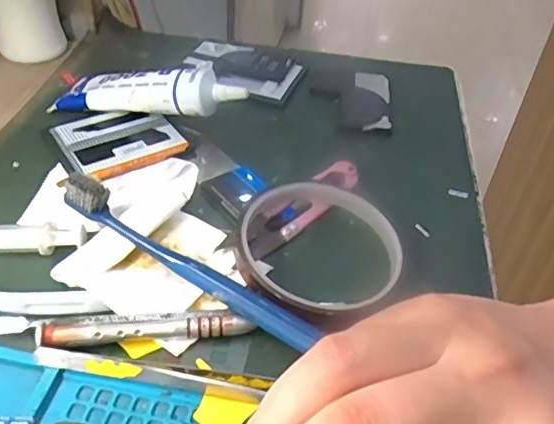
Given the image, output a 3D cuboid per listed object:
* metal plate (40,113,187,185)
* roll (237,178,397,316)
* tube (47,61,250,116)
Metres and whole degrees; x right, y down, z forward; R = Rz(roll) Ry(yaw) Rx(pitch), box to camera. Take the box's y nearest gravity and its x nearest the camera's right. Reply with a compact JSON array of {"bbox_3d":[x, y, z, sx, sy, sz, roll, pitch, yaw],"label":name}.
[{"bbox_3d":[-0.102,-0.047,0.351,0.074,0.007,0.063,-23,49,-28],"label":"metal plate"},{"bbox_3d":[0.022,0.017,0.284,0.080,0.019,0.087,3,42,-2],"label":"roll"},{"bbox_3d":[-0.082,-0.078,0.362,0.124,0.037,0.030,12,43,8],"label":"tube"}]

